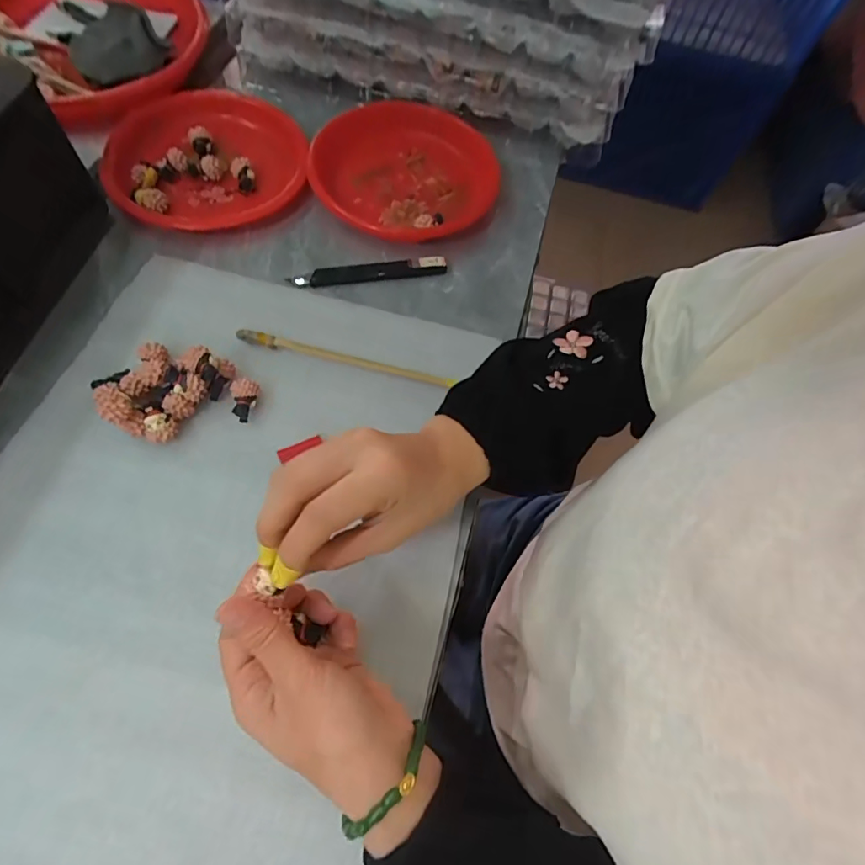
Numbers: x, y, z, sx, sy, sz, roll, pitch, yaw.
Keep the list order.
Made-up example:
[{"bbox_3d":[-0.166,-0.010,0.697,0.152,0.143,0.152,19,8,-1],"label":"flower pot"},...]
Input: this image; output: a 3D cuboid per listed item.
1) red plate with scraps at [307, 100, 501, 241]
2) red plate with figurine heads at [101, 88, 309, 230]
[{"bbox_3d":[-0.024,-0.254,0.483,0.168,0.033,0.181,26,64,9],"label":"red plate with scraps"},{"bbox_3d":[-0.216,-0.266,0.476,0.175,0.025,0.173,-18,66,-13],"label":"red plate with figurine heads"}]

